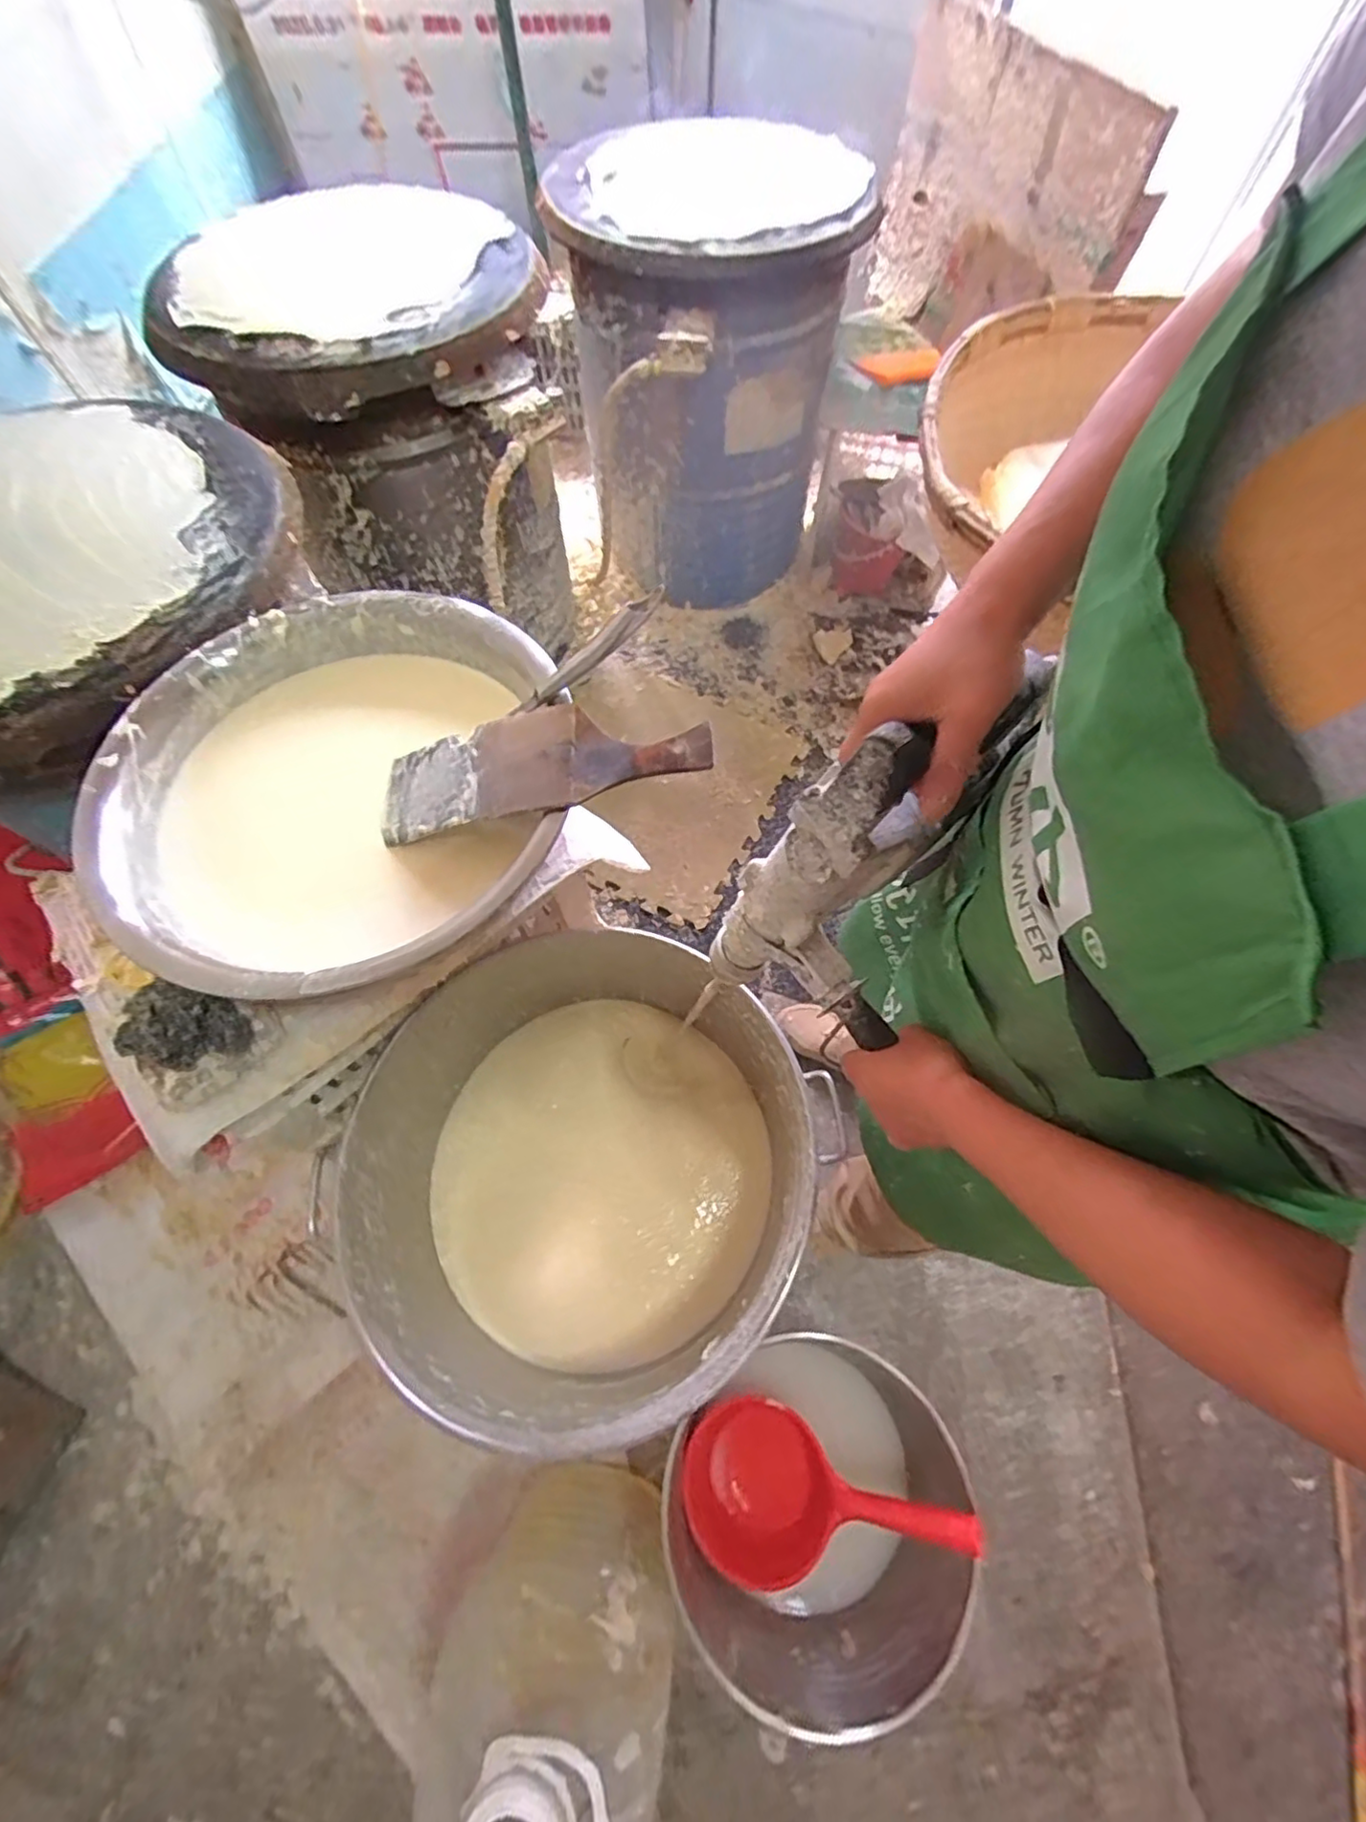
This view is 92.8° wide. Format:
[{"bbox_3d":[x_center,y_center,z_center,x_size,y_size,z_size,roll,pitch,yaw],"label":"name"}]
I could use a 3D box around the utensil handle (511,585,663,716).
[{"bbox_3d":[-0.096,-0.250,0.638,0.186,0.027,0.016,-33,66,18],"label":"utensil handle"}]

